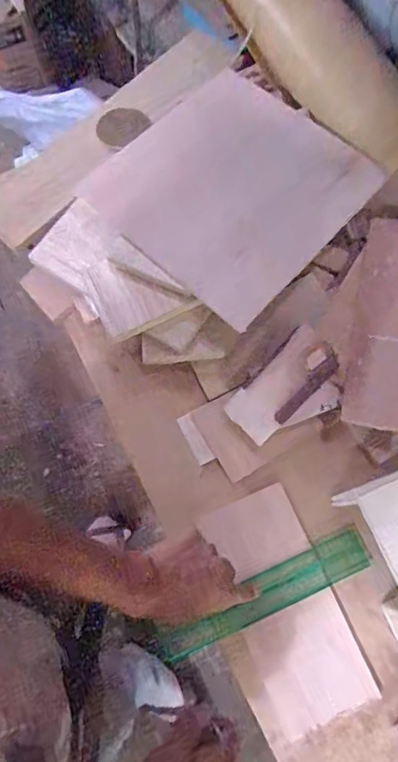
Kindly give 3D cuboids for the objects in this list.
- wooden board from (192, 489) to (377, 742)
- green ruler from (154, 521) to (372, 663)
[{"bbox_3d":[0.099,0.256,0.553,0.112,0.007,0.248,-21,74,-7],"label":"wooden board"},{"bbox_3d":[0.078,0.245,0.548,0.255,0.010,0.048,-24,76,-8],"label":"green ruler"}]

